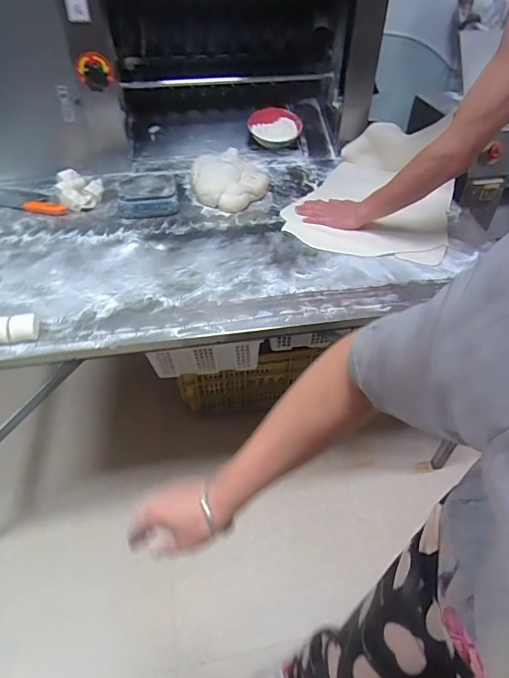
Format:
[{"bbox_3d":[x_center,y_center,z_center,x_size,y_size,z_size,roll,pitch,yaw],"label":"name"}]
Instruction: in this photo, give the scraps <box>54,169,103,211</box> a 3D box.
[{"bbox_3d":[-0.491,-0.427,1.230,0.116,0.033,0.182,-23,50,-20],"label":"scraps"}]

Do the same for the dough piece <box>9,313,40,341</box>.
[{"bbox_3d":[-0.434,-0.024,0.832,0.054,0.026,0.047,-2,46,-1],"label":"dough piece"}]

